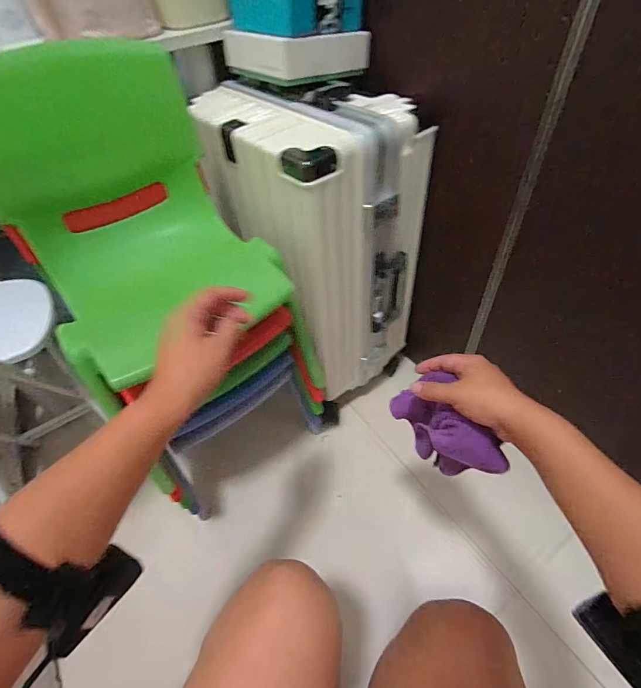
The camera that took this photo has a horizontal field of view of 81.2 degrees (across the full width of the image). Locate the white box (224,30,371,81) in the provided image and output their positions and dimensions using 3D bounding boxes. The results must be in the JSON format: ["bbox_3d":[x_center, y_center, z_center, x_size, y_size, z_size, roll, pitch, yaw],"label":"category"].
[{"bbox_3d":[-0.040,-0.504,0.637,0.189,0.058,0.179,-30,54,-20],"label":"white box"}]

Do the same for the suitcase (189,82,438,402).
[{"bbox_3d":[0.008,-0.196,0.802,0.286,0.552,0.368,-33,55,-22],"label":"suitcase"}]

